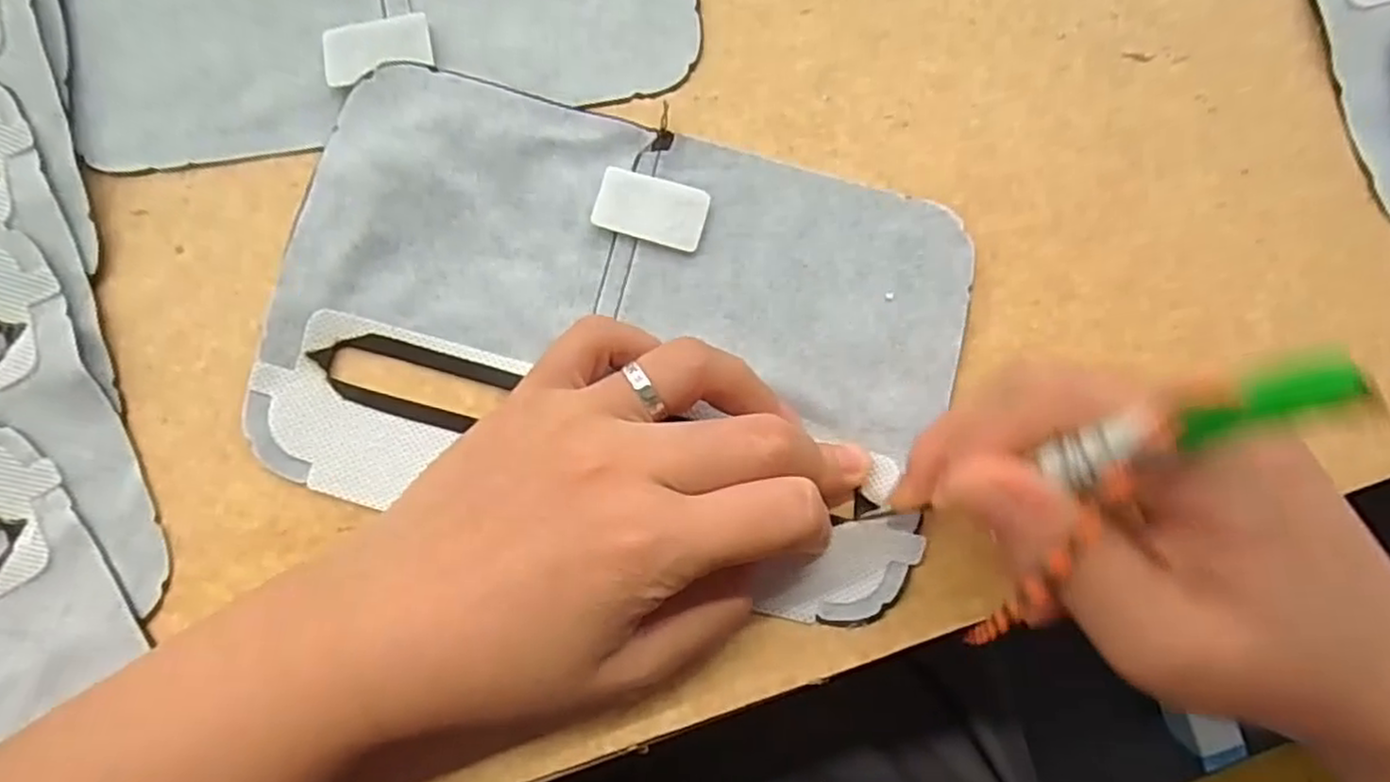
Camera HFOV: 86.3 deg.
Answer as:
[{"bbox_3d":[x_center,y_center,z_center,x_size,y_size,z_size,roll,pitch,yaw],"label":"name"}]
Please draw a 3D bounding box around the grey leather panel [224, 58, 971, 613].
[{"bbox_3d":[-0.023,-0.016,0.219,0.194,0.005,0.125,15,85,0],"label":"grey leather panel"}]

